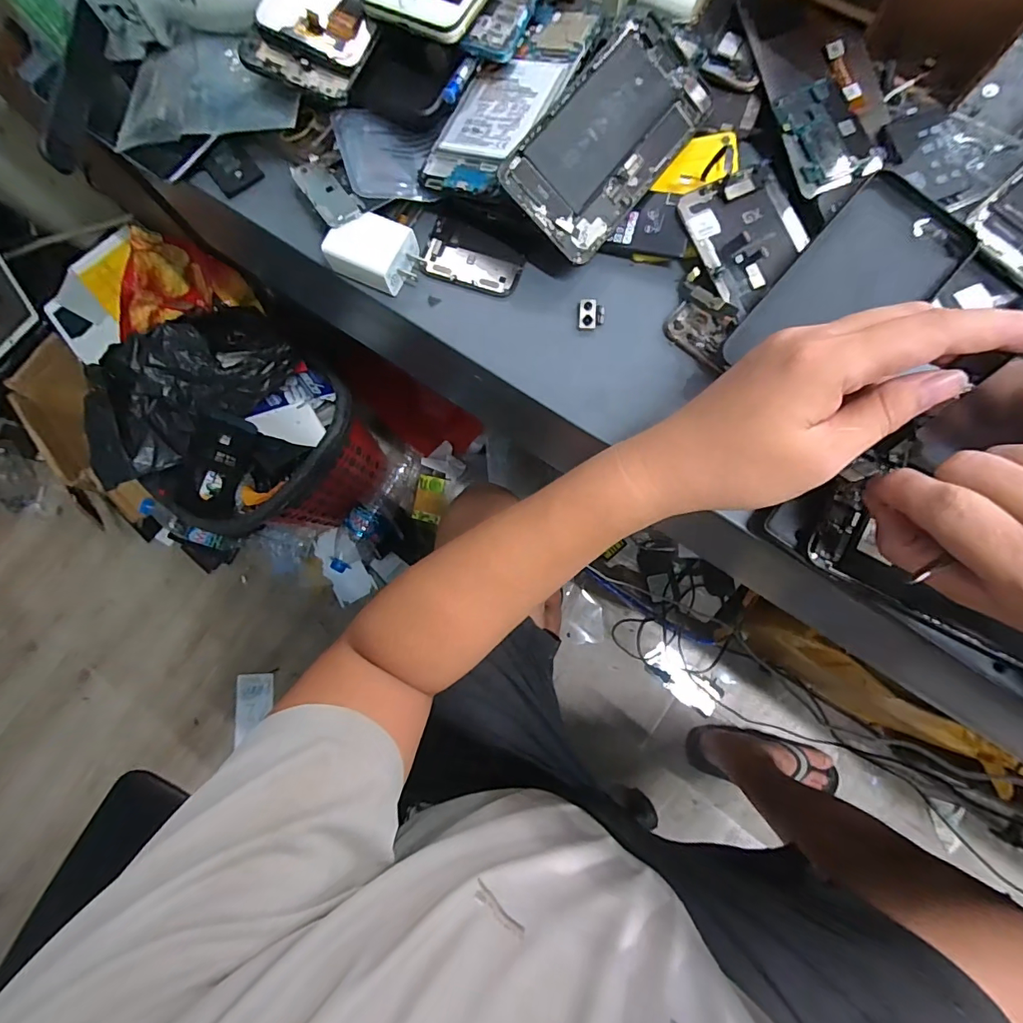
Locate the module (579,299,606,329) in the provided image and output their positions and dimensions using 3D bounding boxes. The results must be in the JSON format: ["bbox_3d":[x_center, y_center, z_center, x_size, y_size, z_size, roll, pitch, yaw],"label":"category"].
[{"bbox_3d":[0.055,-0.133,0.310,0.017,0.004,0.021,6,82,4],"label":"module"}]

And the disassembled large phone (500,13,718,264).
[{"bbox_3d":[0.064,-0.238,0.295,0.076,0.004,0.150,39,85,-15],"label":"disassembled large phone"}]

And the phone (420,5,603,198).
[{"bbox_3d":[0.001,-0.272,0.302,0.069,0.010,0.151,32,85,19],"label":"phone"}]

